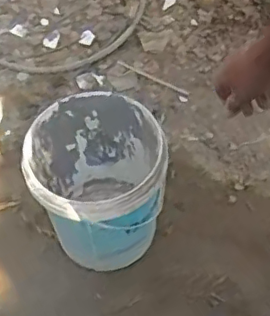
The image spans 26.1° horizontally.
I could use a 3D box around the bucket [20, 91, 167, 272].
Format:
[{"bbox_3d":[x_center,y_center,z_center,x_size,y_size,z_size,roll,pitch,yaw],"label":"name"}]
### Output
[{"bbox_3d":[-0.087,0.073,1.445,0.307,0.395,0.310,0,58,1],"label":"bucket"}]

